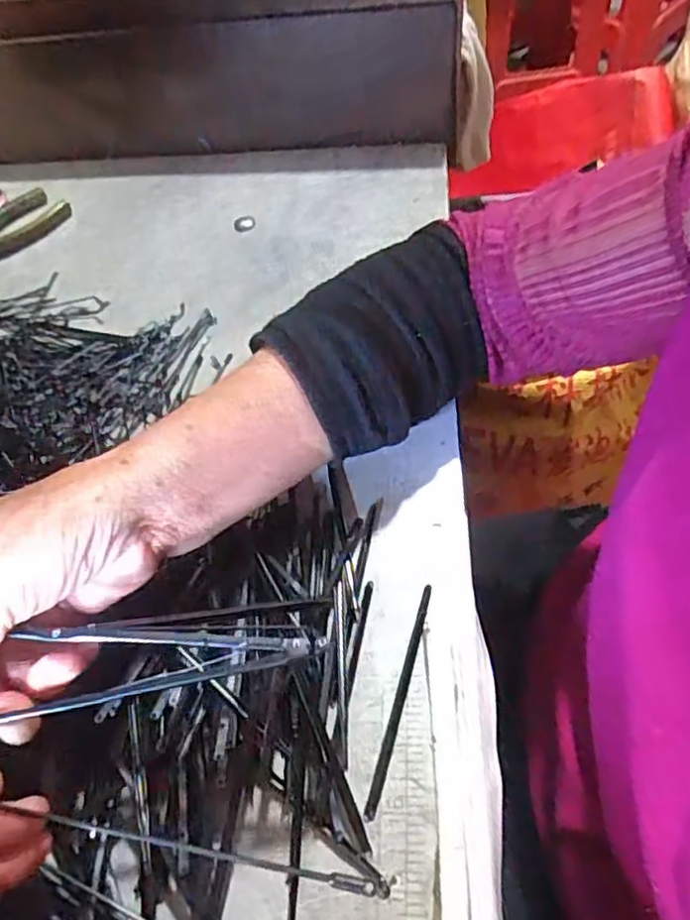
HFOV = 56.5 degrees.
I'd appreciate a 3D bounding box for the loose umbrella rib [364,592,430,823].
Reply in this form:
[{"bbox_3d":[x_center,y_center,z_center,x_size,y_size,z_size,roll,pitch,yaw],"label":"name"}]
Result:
[{"bbox_3d":[0.025,0.099,0.275,0.004,0.004,0.100,13,57,13],"label":"loose umbrella rib"}]

